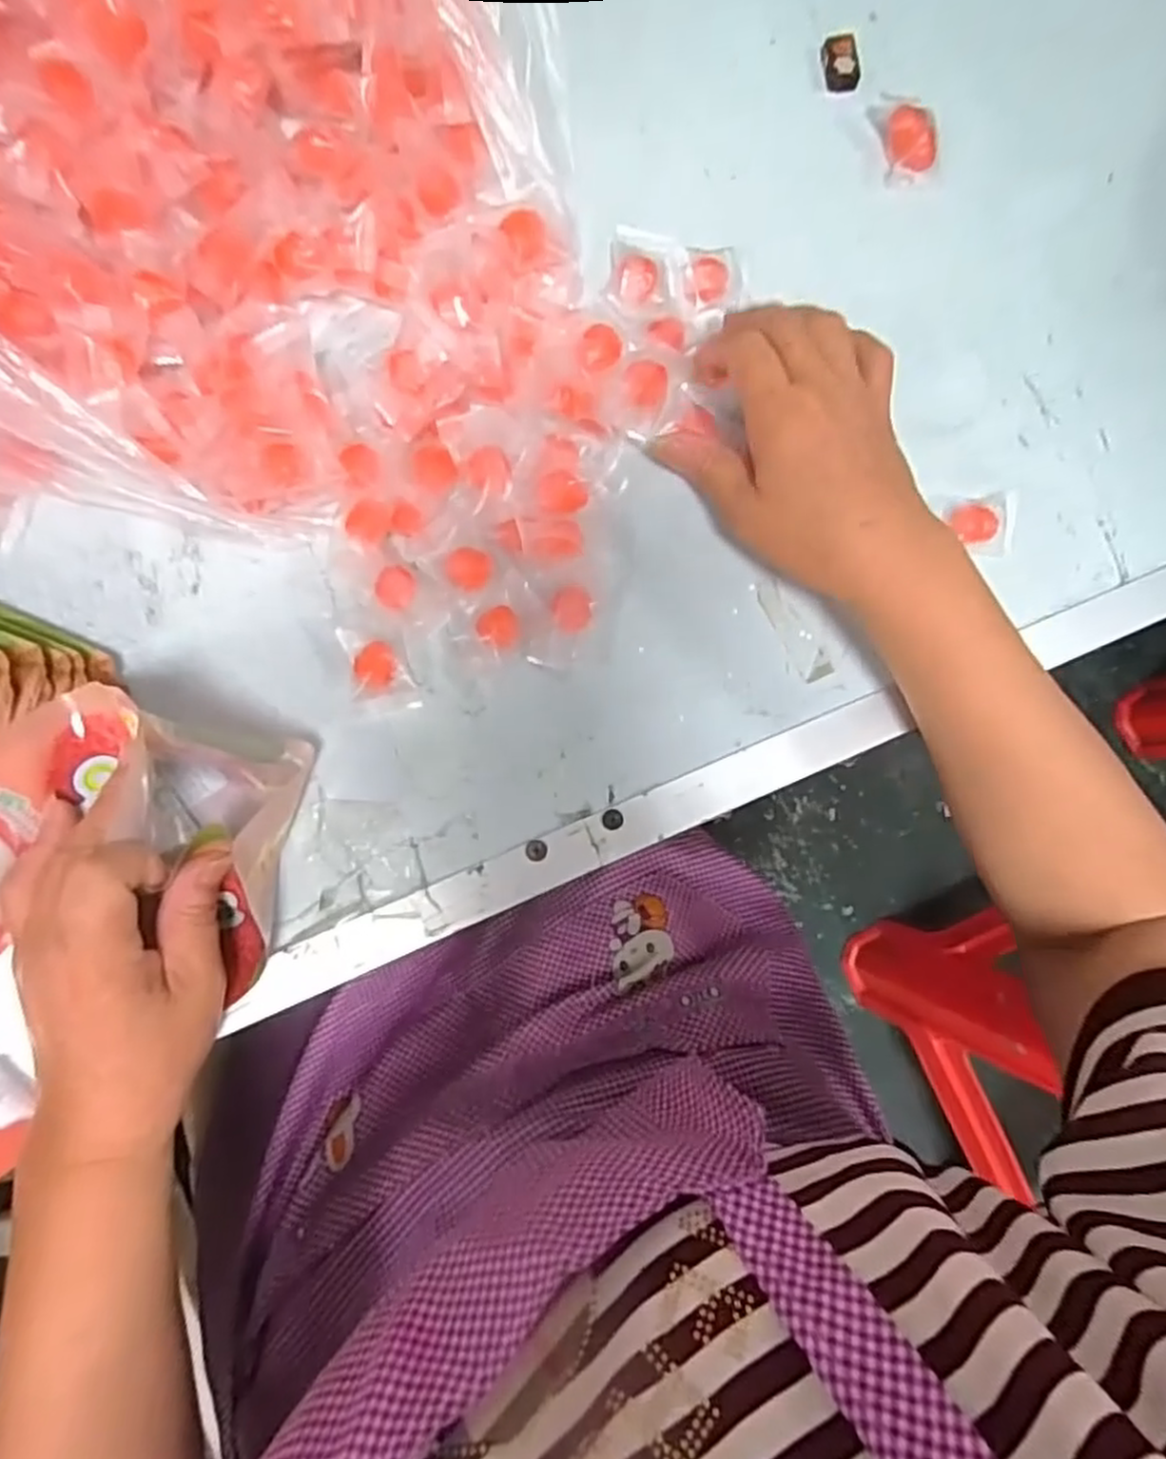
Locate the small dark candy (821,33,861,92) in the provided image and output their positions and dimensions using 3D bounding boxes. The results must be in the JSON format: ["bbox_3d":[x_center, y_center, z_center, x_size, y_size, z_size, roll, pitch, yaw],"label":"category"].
[{"bbox_3d":[0.142,-0.367,0.405,0.018,0.008,0.027,-7,85,-5],"label":"small dark candy"}]

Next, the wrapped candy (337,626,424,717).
[{"bbox_3d":[-0.095,-0.027,0.346,0.034,0.014,0.037,-3,84,-4],"label":"wrapped candy"}]

